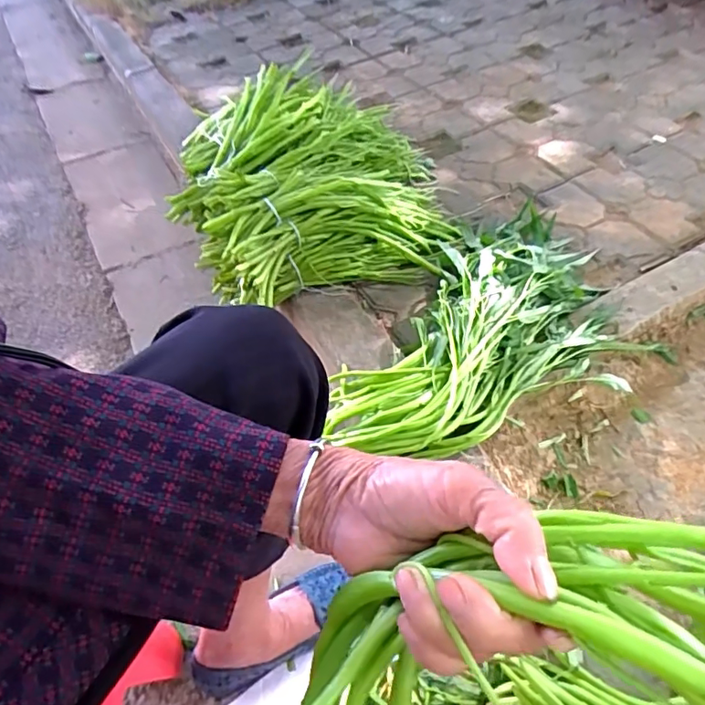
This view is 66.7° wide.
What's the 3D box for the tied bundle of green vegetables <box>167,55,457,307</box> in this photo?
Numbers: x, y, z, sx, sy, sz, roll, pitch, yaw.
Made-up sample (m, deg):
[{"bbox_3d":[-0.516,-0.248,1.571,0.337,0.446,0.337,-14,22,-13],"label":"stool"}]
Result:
[{"bbox_3d":[-0.070,-0.313,0.930,0.463,0.175,0.487,-7,51,-3],"label":"tied bundle of green vegetables"}]

